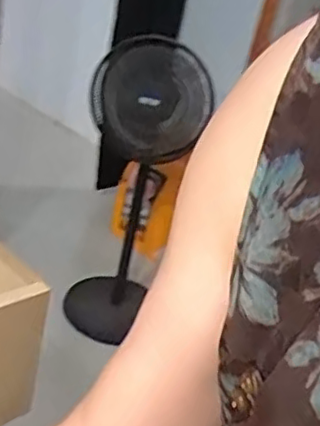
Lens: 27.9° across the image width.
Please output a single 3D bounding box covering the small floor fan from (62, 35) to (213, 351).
[{"bbox_3d":[-0.070,-0.073,1.852,0.369,0.813,0.350,4,26,2],"label":"small floor fan"}]

